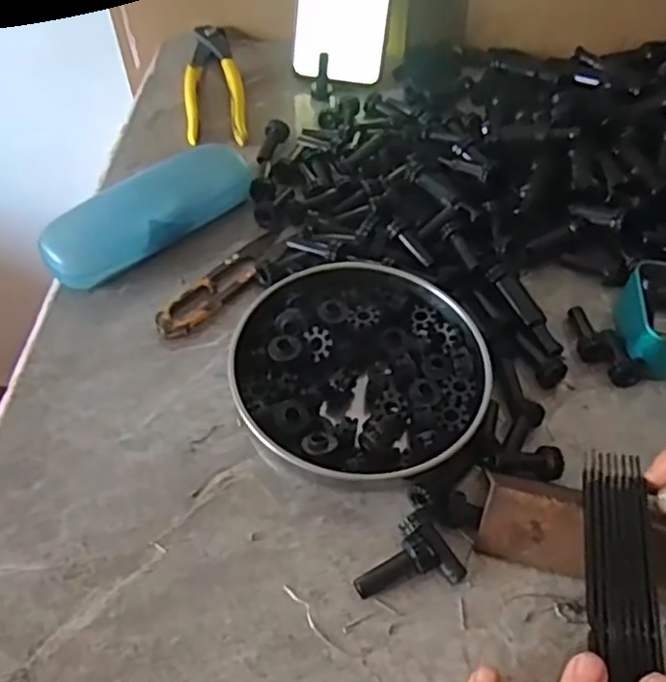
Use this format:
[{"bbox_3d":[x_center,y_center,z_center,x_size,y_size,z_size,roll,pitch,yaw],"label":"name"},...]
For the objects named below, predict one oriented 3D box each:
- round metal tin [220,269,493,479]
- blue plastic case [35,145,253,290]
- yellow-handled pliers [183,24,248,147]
[{"bbox_3d":[0.013,0.016,0.389,0.137,0.027,0.136,2,51,-3],"label":"round metal tin"},{"bbox_3d":[-0.114,-0.086,0.448,0.048,0.042,0.155,36,57,22],"label":"blue plastic case"},{"bbox_3d":[-0.099,-0.213,0.568,0.046,0.014,0.165,-6,52,-9],"label":"yellow-handled pliers"}]

